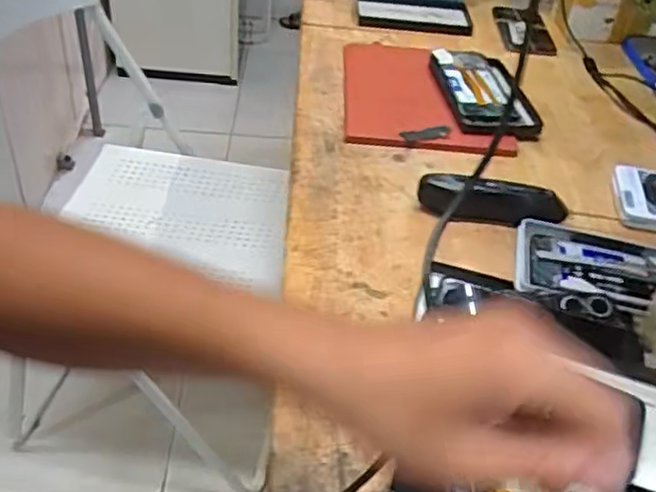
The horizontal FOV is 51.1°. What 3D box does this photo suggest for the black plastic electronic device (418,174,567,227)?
[{"bbox_3d":[0.163,-0.045,0.680,0.142,0.044,0.026,2,41,2],"label":"black plastic electronic device"}]

